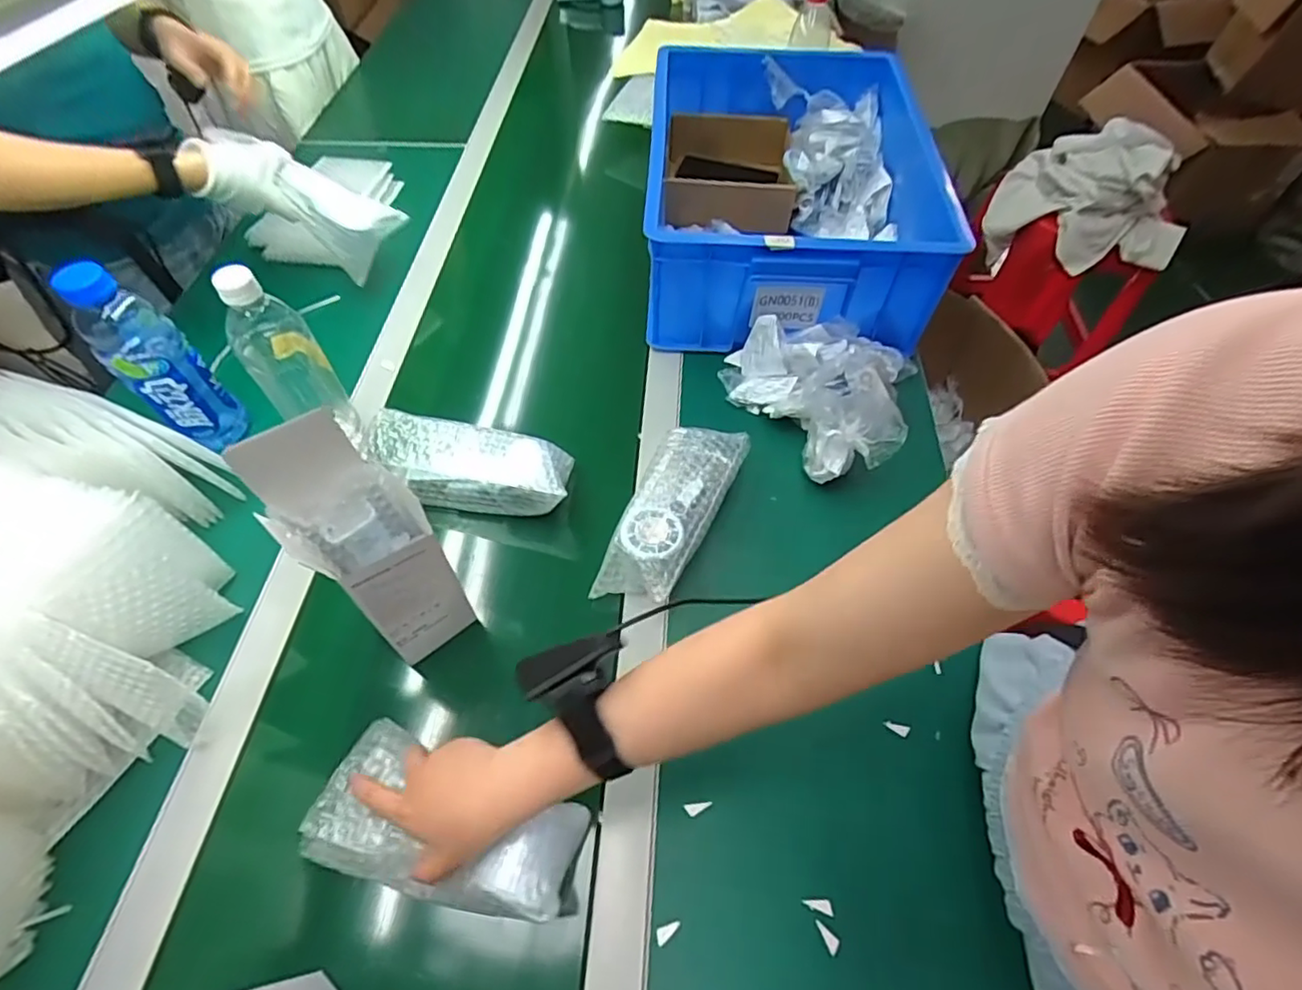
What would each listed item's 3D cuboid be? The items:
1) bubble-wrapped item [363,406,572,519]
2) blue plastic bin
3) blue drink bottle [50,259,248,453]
[{"bbox_3d":[-0.188,-0.030,0.632,0.205,0.061,0.074,7,56,2],"label":"bubble-wrapped item"},{"bbox_3d":[0.182,-0.398,0.813,0.383,0.179,0.445,5,57,3],"label":"blue plastic bin"},{"bbox_3d":[-0.493,-0.133,0.610,0.069,0.210,0.068,39,64,22],"label":"blue drink bottle"}]

